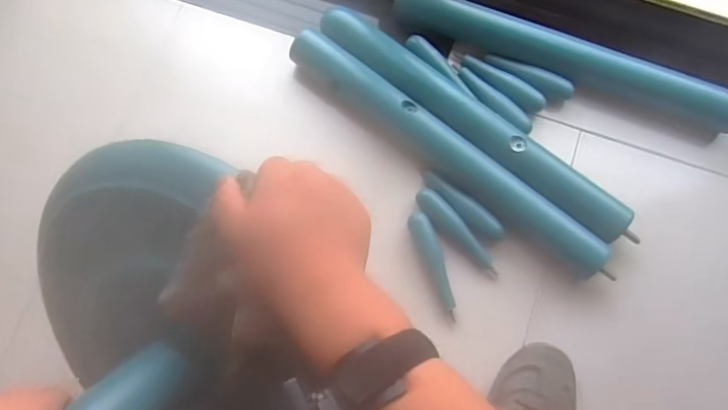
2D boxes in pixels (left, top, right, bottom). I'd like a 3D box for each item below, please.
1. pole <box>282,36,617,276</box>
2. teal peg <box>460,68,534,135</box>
[{"bbox_3d":[0.102,-0.078,0.714,0.500,0.051,0.065,38,78,7],"label":"pole"},{"bbox_3d":[0.179,-0.145,0.763,0.127,0.024,0.029,44,79,9],"label":"teal peg"}]

